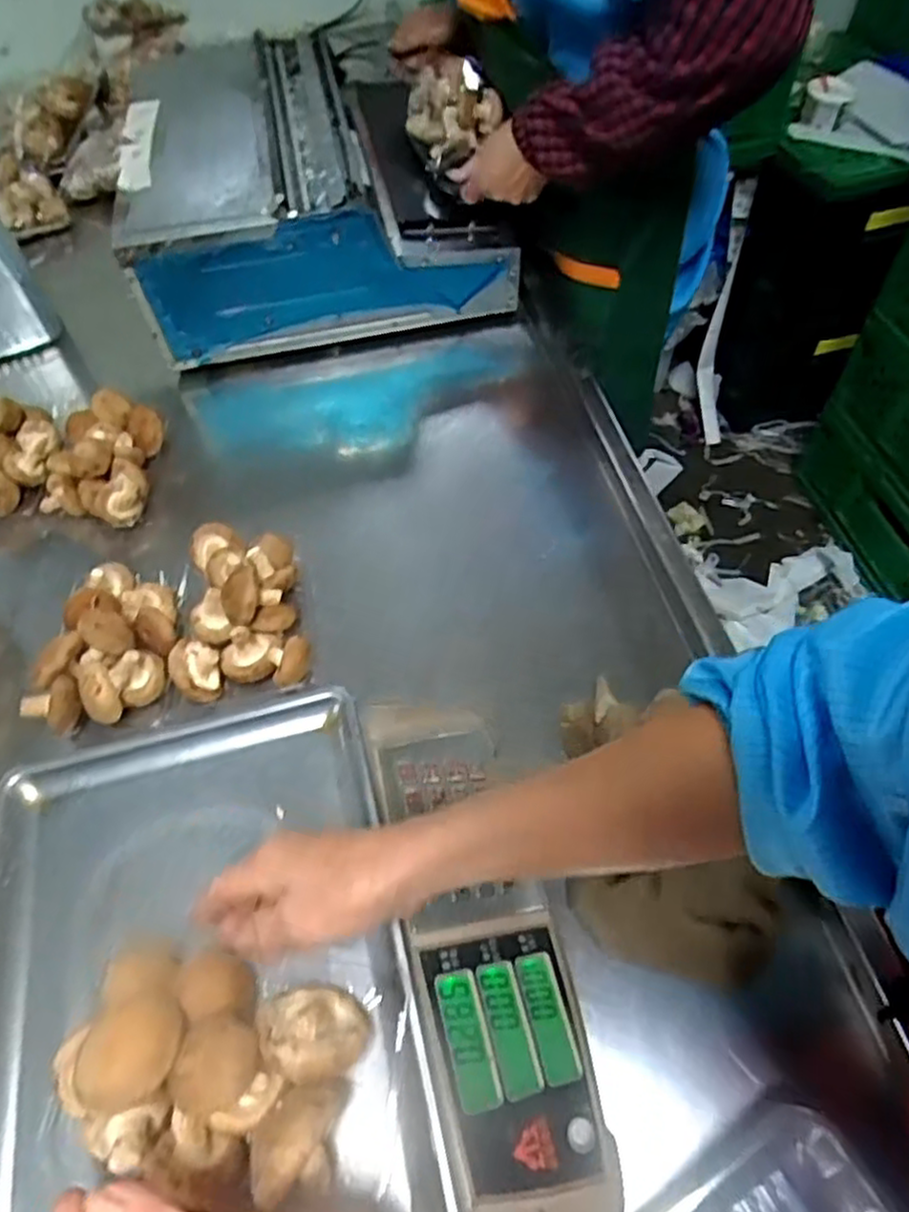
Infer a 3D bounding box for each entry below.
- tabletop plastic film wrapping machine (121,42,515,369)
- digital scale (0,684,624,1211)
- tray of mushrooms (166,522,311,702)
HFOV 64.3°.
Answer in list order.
[{"bbox_3d":[-0.166,-0.527,0.929,0.430,0.202,0.433,-9,56,-2],"label":"tabletop plastic film wrapping machine"},{"bbox_3d":[-0.101,0.235,0.453,0.350,0.098,0.345,-16,57,-6],"label":"digital scale"},{"bbox_3d":[-0.194,-0.007,0.663,0.116,0.061,0.174,-7,56,-1],"label":"tray of mushrooms"}]

